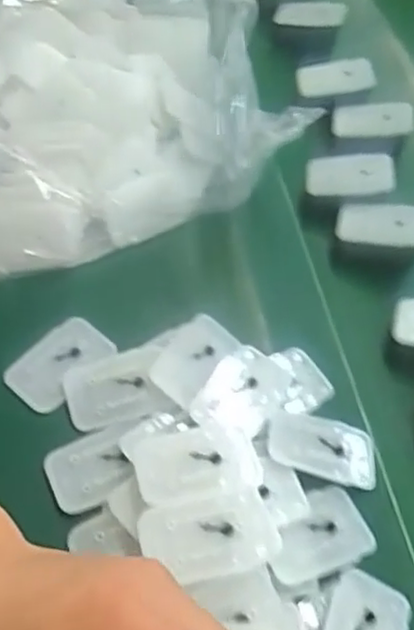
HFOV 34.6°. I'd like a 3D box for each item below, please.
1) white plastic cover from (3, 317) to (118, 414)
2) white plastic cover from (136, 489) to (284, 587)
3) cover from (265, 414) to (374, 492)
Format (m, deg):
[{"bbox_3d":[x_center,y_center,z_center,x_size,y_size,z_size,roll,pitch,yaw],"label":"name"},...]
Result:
[{"bbox_3d":[-0.098,0.032,0.450,0.040,0.007,0.071,40,60,9],"label":"white plastic cover"},{"bbox_3d":[0.002,0.122,0.365,0.074,0.014,0.041,-11,63,-5],"label":"white plastic cover"},{"bbox_3d":[0.075,0.086,0.429,0.071,0.013,0.042,15,57,-1],"label":"cover"}]

